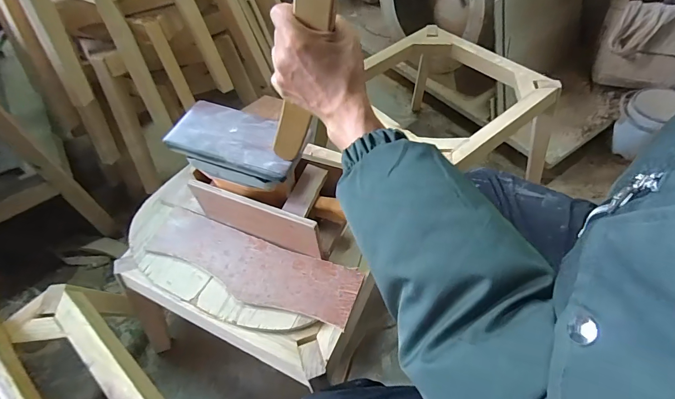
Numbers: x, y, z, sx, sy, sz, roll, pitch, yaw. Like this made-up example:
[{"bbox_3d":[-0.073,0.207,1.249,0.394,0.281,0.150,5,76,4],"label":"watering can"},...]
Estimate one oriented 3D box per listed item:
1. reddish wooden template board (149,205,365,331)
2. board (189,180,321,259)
[{"bbox_3d":[-0.162,0.114,0.630,0.404,0.010,0.112,17,56,16],"label":"reddish wooden template board"},{"bbox_3d":[-0.146,0.035,0.621,0.249,0.108,0.015,16,56,16],"label":"board"}]

